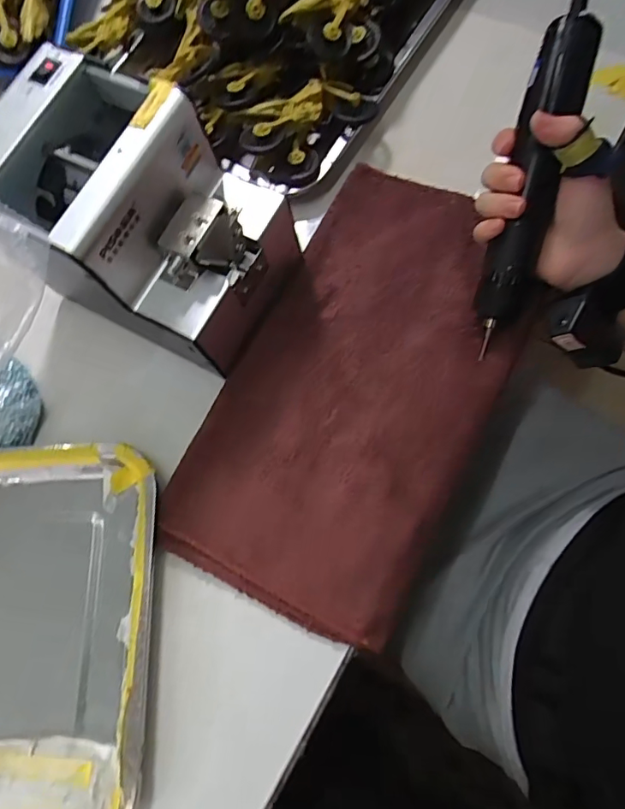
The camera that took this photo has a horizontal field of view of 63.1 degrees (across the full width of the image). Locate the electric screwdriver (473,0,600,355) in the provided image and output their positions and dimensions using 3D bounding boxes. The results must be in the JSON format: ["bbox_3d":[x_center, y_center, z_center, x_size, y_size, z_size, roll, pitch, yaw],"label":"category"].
[{"bbox_3d":[0.154,-0.148,0.359,0.038,0.028,0.218,12,103,4],"label":"electric screwdriver"}]

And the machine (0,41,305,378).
[{"bbox_3d":[-0.118,-0.124,0.357,0.186,0.127,0.136,25,79,14],"label":"machine"}]

